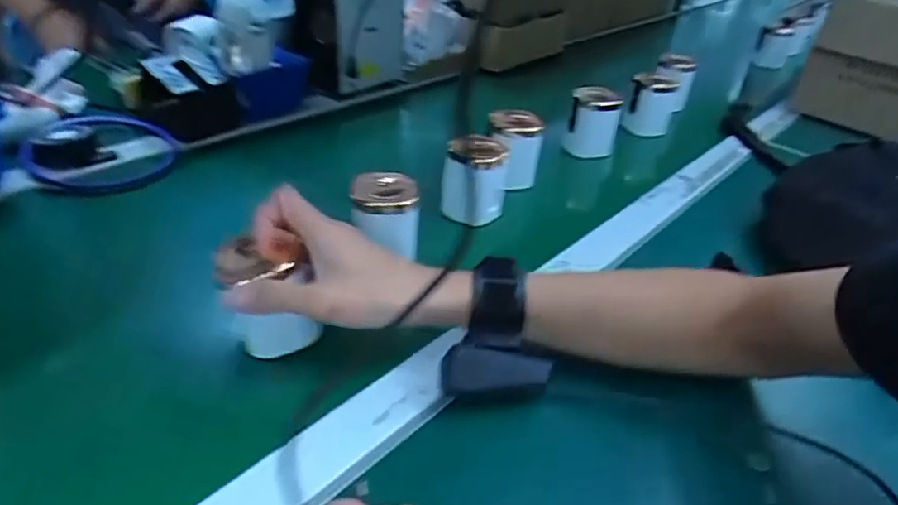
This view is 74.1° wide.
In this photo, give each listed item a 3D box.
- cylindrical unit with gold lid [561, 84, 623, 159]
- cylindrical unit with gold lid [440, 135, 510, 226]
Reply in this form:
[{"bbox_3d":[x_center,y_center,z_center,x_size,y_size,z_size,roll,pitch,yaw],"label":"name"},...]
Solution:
[{"bbox_3d":[0.179,-0.161,0.739,0.061,0.077,0.053,12,34,7],"label":"cylindrical unit with gold lid"},{"bbox_3d":[0.024,-0.066,0.577,0.061,0.076,0.053,8,34,1],"label":"cylindrical unit with gold lid"}]

